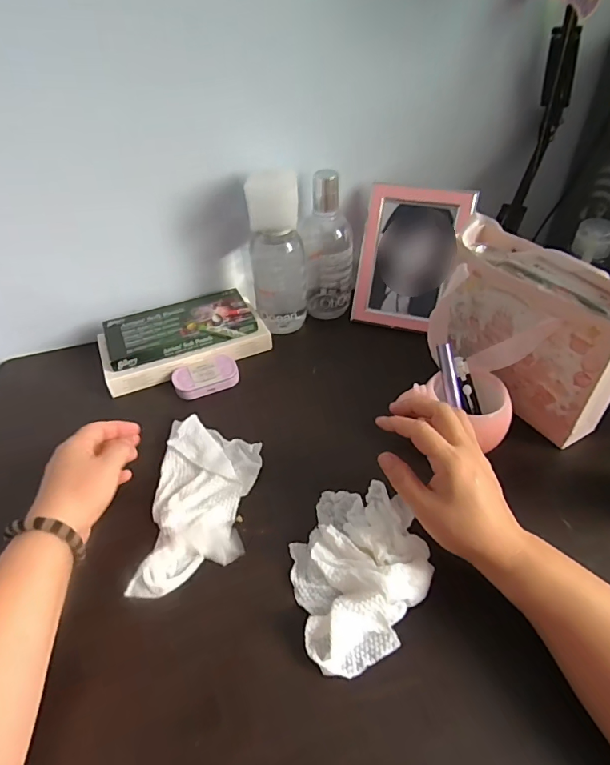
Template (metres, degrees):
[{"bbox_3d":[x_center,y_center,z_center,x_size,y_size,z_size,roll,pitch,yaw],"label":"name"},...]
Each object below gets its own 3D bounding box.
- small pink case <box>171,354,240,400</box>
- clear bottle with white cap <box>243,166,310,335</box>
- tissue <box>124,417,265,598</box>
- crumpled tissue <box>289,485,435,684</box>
[{"bbox_3d":[-0.124,-0.008,0.565,0.079,0.015,0.050,-18,46,-15],"label":"small pink case"},{"bbox_3d":[-0.033,-0.155,0.583,0.070,0.217,0.051,-3,44,1],"label":"clear bottle with white cap"},{"bbox_3d":[-0.098,0.108,0.438,0.098,0.020,0.182,-2,44,1],"label":"tissue"},{"bbox_3d":[0.044,0.149,0.376,0.109,0.031,0.141,-12,44,-9],"label":"crumpled tissue"}]

